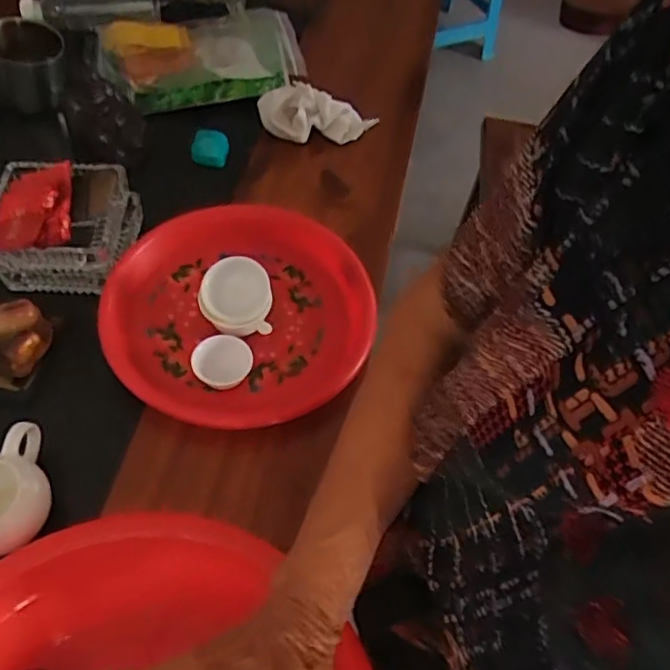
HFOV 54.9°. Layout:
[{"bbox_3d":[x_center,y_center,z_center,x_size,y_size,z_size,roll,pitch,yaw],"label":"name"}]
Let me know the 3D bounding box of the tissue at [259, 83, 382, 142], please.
[{"bbox_3d":[-0.019,-0.273,0.794,0.145,0.051,0.067,2,55,-20],"label":"tissue"}]

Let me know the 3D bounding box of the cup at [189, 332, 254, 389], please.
[{"bbox_3d":[-0.101,0.026,0.581,0.053,0.026,0.048,-24,61,-19],"label":"cup"}]

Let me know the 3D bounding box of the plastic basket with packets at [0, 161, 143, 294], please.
[{"bbox_3d":[-0.273,-0.107,0.650,0.130,0.074,0.123,1,56,-4],"label":"plastic basket with packets"}]

